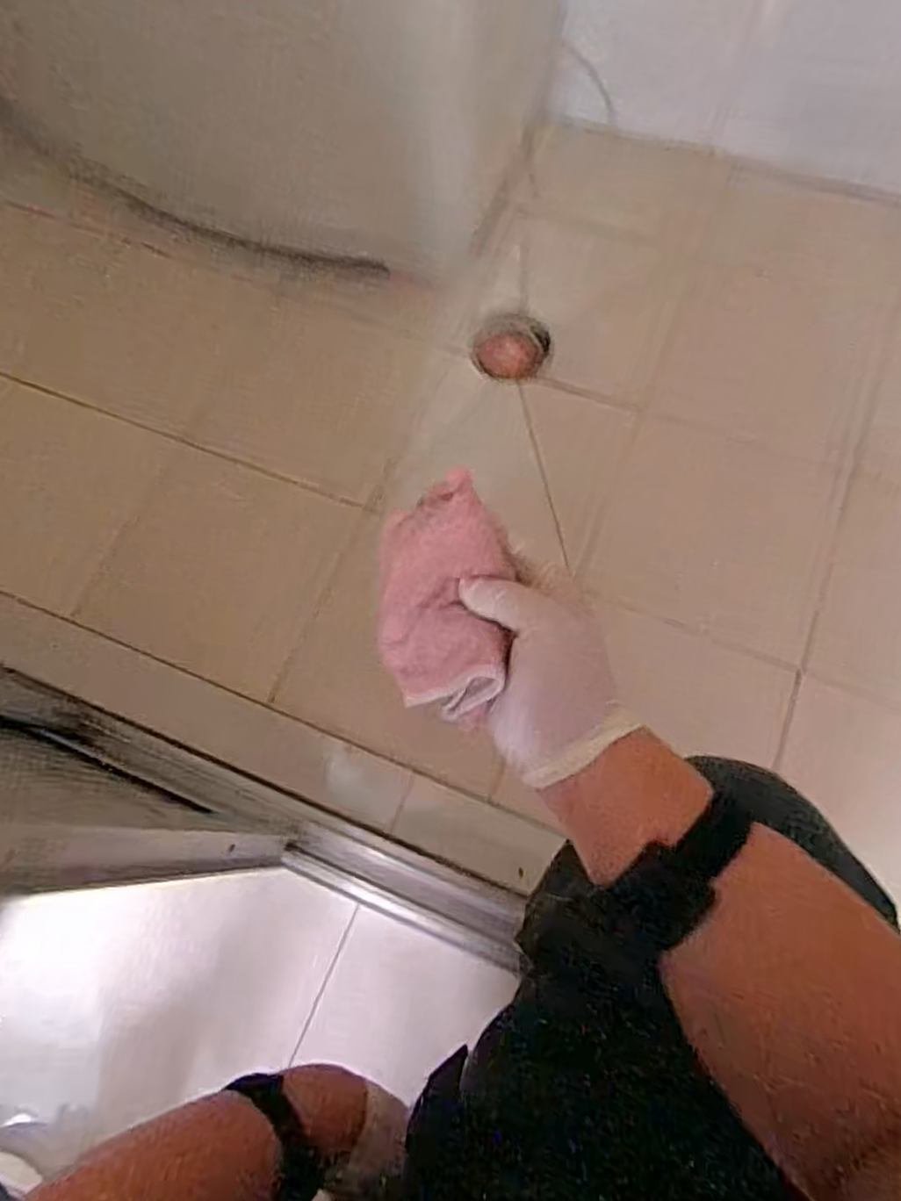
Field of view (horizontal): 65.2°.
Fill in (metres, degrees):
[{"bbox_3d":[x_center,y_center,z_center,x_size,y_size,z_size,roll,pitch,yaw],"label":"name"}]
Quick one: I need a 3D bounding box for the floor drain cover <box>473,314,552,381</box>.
[{"bbox_3d":[0.095,-0.388,1.084,0.107,0.016,0.109,25,73,10],"label":"floor drain cover"}]

